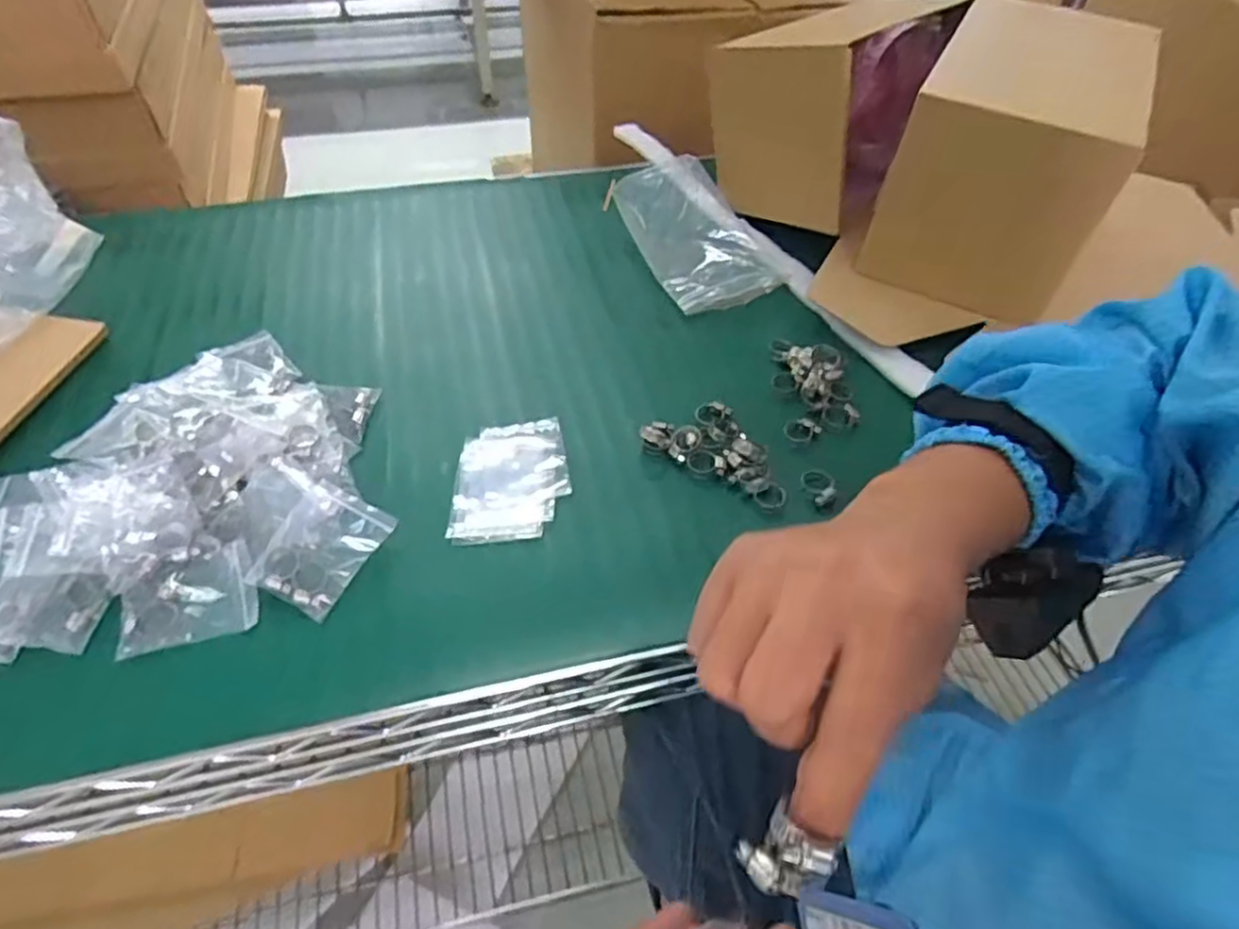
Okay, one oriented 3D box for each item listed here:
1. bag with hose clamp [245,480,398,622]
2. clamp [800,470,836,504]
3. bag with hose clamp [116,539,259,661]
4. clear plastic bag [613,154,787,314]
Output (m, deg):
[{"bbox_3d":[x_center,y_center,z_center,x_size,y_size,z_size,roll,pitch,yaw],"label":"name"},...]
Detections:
[{"bbox_3d":[-0.190,0.052,0.461,0.063,0.021,0.076,19,50,15],"label":"bag with hose clamp"},{"bbox_3d":[0.141,0.015,0.509,0.022,0.005,0.030,-20,51,-19],"label":"clamp"},{"bbox_3d":[-0.262,0.080,0.440,0.074,0.009,0.064,-13,49,-14],"label":"bag with hose clamp"},{"bbox_3d":[0.064,-0.241,0.718,0.111,0.053,0.217,-19,51,-18],"label":"clear plastic bag"}]

